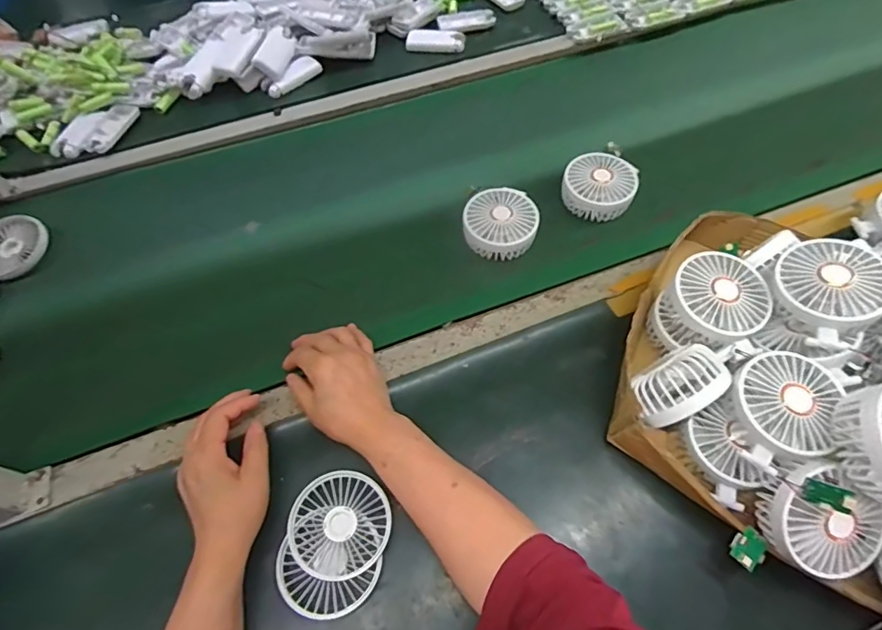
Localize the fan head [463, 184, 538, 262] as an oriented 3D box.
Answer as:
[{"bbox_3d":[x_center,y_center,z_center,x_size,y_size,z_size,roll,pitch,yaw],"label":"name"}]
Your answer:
[{"bbox_3d":[0.075,-0.109,0.620,0.085,0.059,0.088,13,63,9],"label":"fan head"}]

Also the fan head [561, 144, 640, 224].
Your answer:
[{"bbox_3d":[0.201,-0.163,0.630,0.082,0.044,0.082,-1,62,2],"label":"fan head"}]

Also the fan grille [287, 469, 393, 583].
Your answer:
[{"bbox_3d":[-0.090,0.189,0.452,0.087,0.015,0.087,-1,62,2],"label":"fan grille"}]

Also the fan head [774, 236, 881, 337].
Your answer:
[{"bbox_3d":[0.350,-0.025,0.450,0.082,0.038,0.088,-36,53,-2],"label":"fan head"}]

